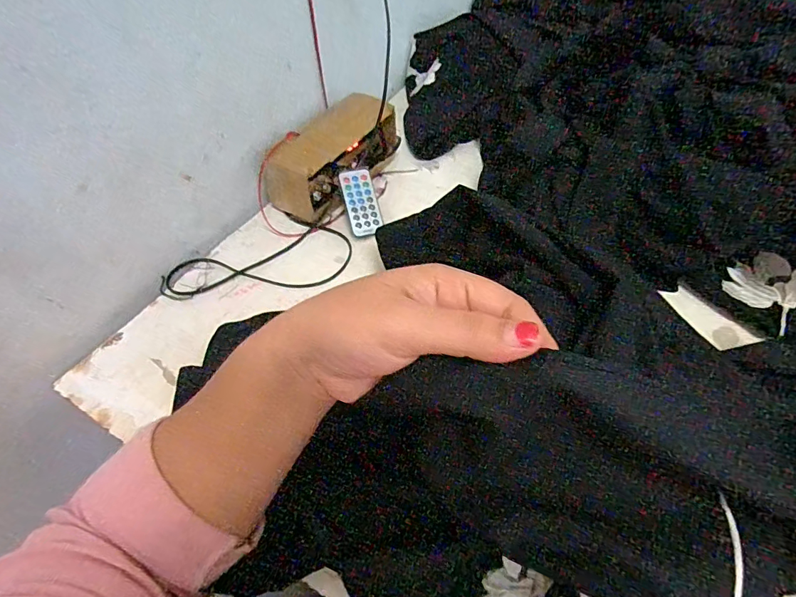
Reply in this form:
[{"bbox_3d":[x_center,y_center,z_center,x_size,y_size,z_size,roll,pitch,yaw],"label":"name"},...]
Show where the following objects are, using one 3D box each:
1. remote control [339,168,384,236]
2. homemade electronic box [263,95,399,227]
[{"bbox_3d":[-0.046,-0.118,0.544,0.037,0.009,0.083,-13,81,-6],"label":"remote control"},{"bbox_3d":[-0.077,-0.181,0.566,0.076,0.081,0.179,26,57,22],"label":"homemade electronic box"}]

